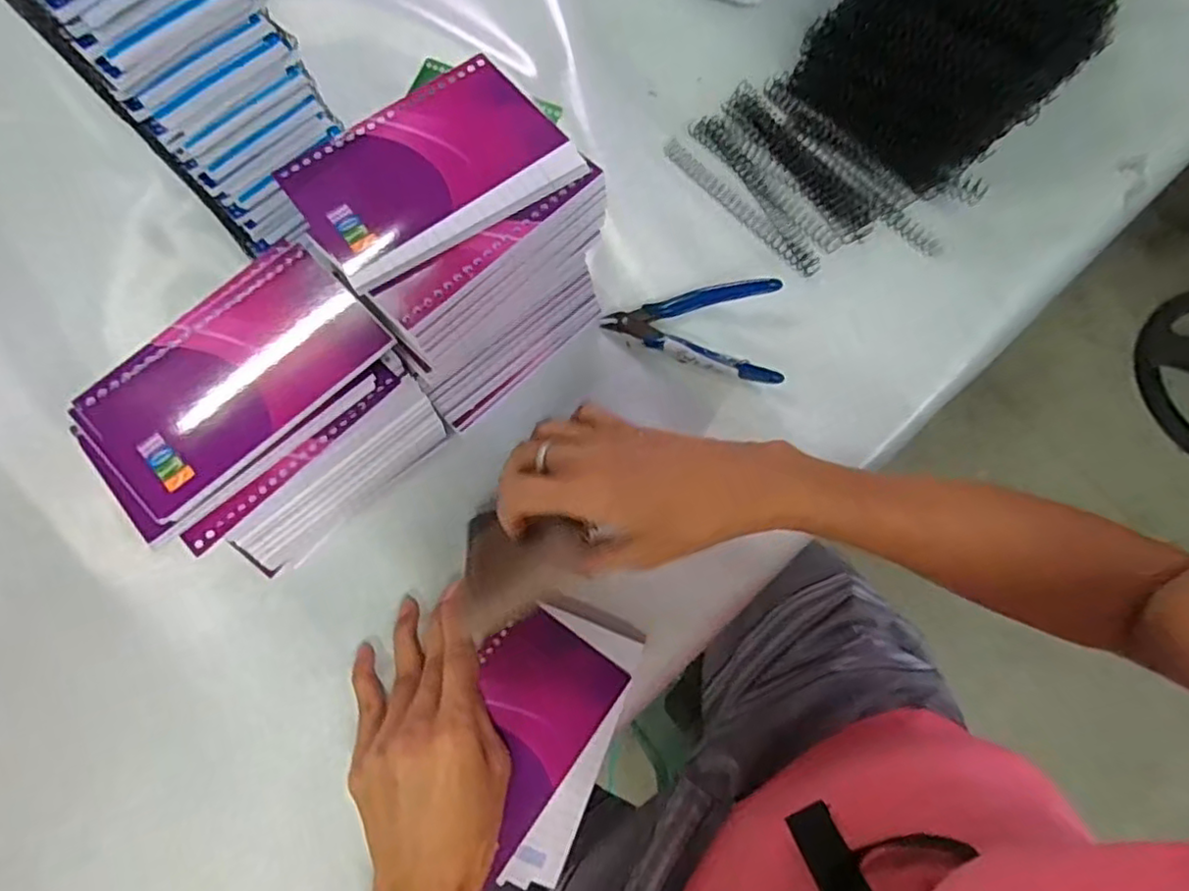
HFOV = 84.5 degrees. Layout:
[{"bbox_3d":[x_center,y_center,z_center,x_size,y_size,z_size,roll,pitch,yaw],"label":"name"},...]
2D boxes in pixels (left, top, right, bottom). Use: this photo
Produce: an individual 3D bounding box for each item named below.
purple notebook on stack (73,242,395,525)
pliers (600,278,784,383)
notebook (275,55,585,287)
[{"bbox_3d":[-0.178,-0.037,0.321,0.135,0.010,0.085,-41,74,-13],"label":"purple notebook on stack"},{"bbox_3d":[0.065,-0.079,0.437,0.114,0.019,0.070,6,70,5],"label":"pliers"},{"bbox_3d":[-0.084,-0.140,0.331,0.130,0.009,0.093,-35,72,-10],"label":"notebook"}]

